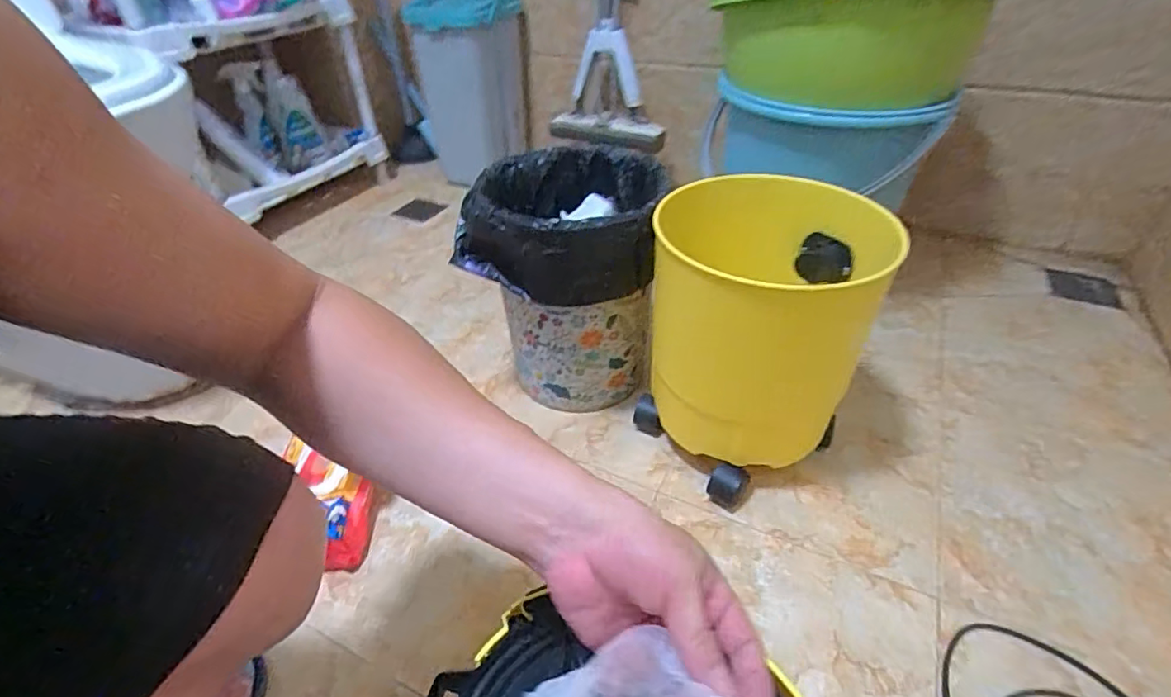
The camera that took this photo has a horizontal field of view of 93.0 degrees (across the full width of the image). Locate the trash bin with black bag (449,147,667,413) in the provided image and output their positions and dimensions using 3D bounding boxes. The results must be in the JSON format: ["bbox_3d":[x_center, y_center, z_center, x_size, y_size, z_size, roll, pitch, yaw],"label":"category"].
[{"bbox_3d":[-0.021,-0.086,0.750,0.233,0.287,0.218,6,39,11],"label":"trash bin with black bag"}]

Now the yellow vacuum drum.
[{"bbox_3d":[0.195,-0.005,0.644,0.215,0.294,0.238,21,44,27],"label":"yellow vacuum drum"}]

